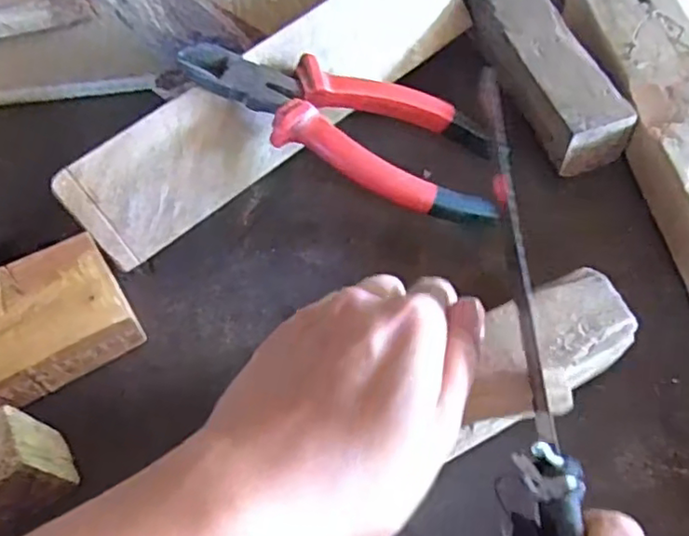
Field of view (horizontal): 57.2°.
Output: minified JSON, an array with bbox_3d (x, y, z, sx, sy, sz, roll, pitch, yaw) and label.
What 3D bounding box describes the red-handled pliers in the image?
[{"bbox_3d":[0.002,-0.079,0.337,0.176,0.017,0.065,21,61,-10],"label":"red-handled pliers"}]

